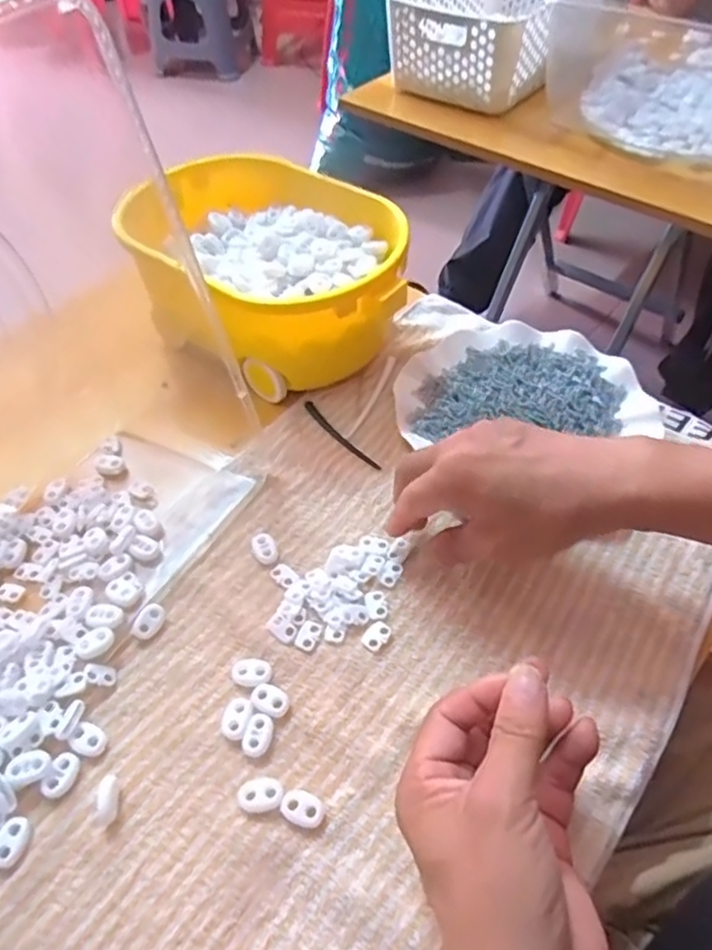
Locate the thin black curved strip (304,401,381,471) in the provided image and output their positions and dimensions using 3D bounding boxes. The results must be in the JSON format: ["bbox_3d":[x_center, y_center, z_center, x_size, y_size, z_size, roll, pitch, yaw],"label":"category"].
[{"bbox_3d":[-0.013,-0.030,0.497,0.010,0.004,0.087,-31,56,-22],"label":"thin black curved strip"}]

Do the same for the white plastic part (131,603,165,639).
[{"bbox_3d":[-0.125,0.089,0.404,0.014,0.008,0.023,23,55,19],"label":"white plastic part"}]

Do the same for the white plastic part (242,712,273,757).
[{"bbox_3d":[-0.053,0.142,0.362,0.014,0.005,0.022,8,51,8],"label":"white plastic part"}]

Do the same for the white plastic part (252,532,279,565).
[{"bbox_3d":[-0.060,0.048,0.436,0.014,0.006,0.023,-20,53,-14],"label":"white plastic part"}]

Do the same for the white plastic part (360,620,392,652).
[{"bbox_3d":[0.012,0.095,0.395,0.014,0.004,0.019,27,56,22],"label":"white plastic part"}]

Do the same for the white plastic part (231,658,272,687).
[{"bbox_3d":[-0.060,0.114,0.383,0.023,0.004,0.016,0,50,1],"label":"white plastic part"}]

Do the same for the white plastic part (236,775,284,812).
[{"bbox_3d":[-0.049,0.165,0.343,0.023,0.005,0.017,1,51,2],"label":"white plastic part"}]

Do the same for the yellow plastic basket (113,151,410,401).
[{"bbox_3d":[-0.070,-0.162,0.544,0.233,0.102,0.163,35,60,27],"label":"yellow plastic basket"}]

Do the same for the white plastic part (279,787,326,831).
[{"bbox_3d":[-0.027,0.170,0.338,0.022,0.004,0.016,20,54,17],"label":"white plastic part"}]

